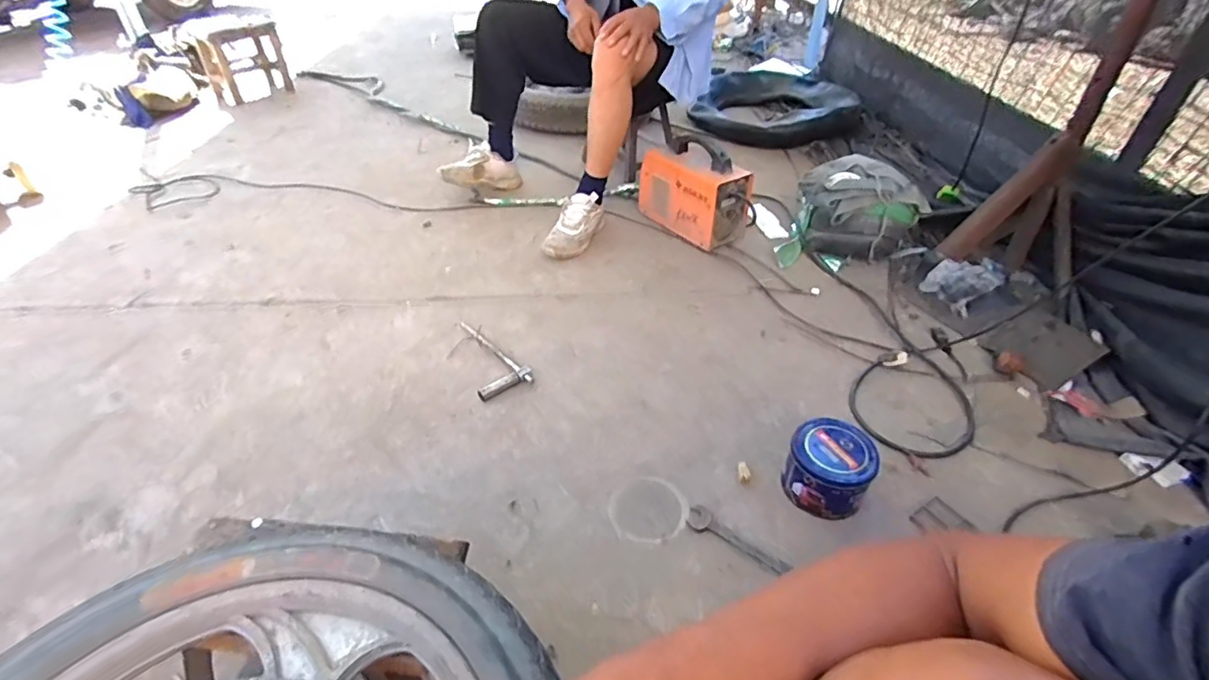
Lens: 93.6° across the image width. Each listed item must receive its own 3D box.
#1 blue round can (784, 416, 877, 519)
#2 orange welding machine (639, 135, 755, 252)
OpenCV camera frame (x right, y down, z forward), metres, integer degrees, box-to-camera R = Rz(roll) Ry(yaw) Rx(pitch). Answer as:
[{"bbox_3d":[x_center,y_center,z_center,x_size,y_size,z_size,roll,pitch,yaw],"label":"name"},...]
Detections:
[{"bbox_3d":[0.343,0.190,0.870,0.118,0.086,0.122,1,40,-1],"label":"blue round can"},{"bbox_3d":[0.229,-0.385,1.432,0.129,0.220,0.284,-30,49,-32],"label":"orange welding machine"}]

